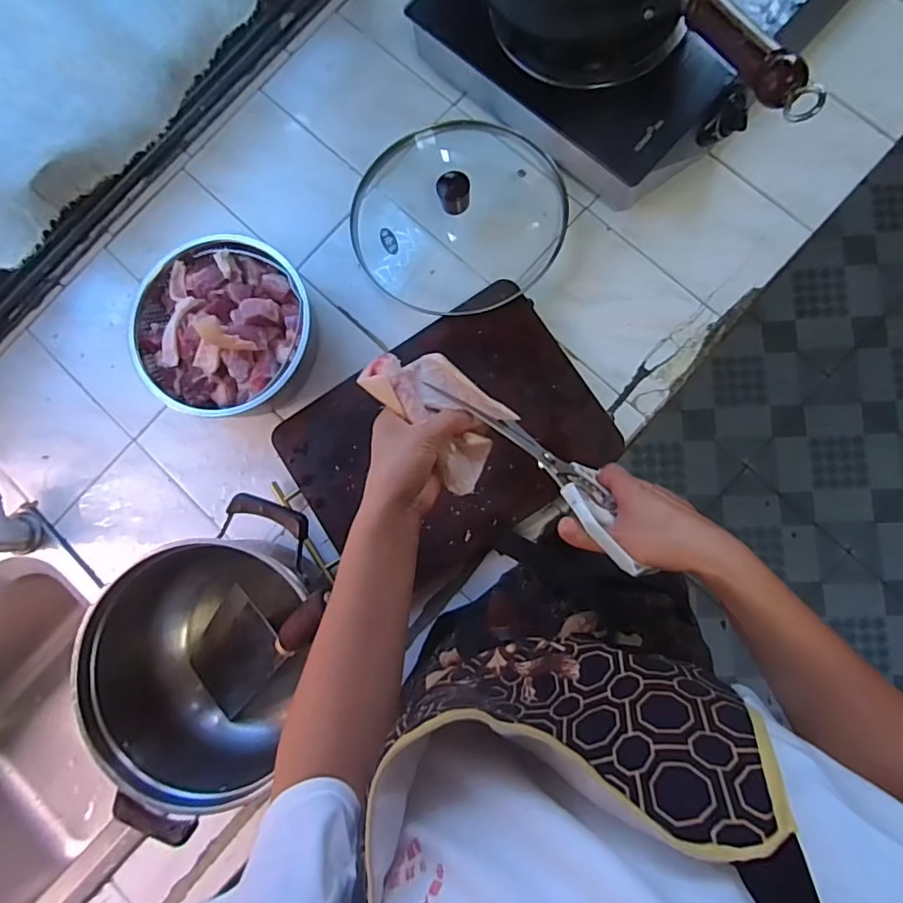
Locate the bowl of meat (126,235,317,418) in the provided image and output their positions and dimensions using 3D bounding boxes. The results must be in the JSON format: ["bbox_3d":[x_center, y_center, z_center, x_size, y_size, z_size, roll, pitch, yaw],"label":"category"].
[{"bbox_3d":[-0.271,-0.148,0.651,0.208,0.081,0.203,-1,83,5],"label":"bowl of meat"}]

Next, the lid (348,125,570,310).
[{"bbox_3d":[0.007,-0.293,0.653,0.252,0.068,0.242,-1,83,5],"label":"lid"}]

